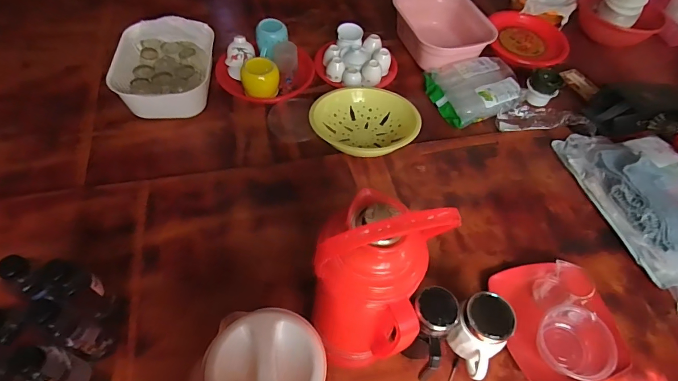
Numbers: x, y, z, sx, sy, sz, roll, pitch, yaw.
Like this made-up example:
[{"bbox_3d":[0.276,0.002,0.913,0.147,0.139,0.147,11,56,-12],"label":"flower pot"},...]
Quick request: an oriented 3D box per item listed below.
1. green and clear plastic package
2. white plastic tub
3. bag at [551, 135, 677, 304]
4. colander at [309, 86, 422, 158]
[{"bbox_3d":[0.364,-0.274,1.038,0.234,0.058,0.211,-13,56,-13],"label":"green and clear plastic package"},{"bbox_3d":[-0.429,-0.302,0.981,0.221,0.111,0.256,-4,54,-6],"label":"white plastic tub"},{"bbox_3d":[0.689,0.012,0.848,0.282,0.066,0.426,-15,56,-14],"label":"bag"},{"bbox_3d":[0.072,-0.169,0.943,0.240,0.061,0.215,31,58,18],"label":"colander"}]

